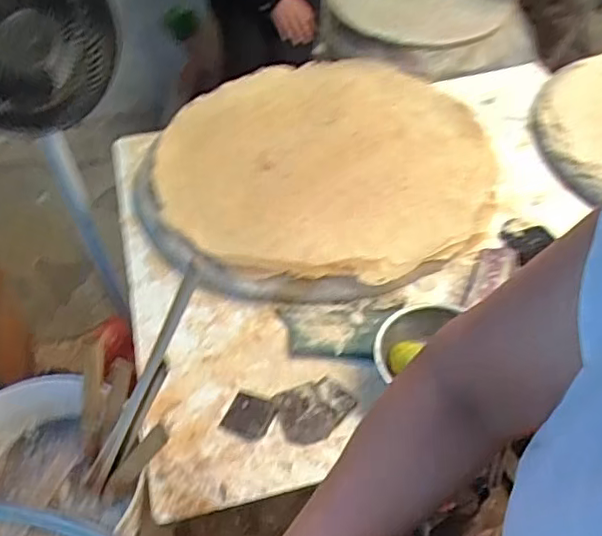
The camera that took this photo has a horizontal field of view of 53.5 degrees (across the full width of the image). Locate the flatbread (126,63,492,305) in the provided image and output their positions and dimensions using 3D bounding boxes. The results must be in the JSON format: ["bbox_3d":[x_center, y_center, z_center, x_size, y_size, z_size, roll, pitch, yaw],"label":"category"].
[{"bbox_3d":[0.027,-0.211,1.097,0.655,0.049,0.625,-10,50,-5],"label":"flatbread"}]

